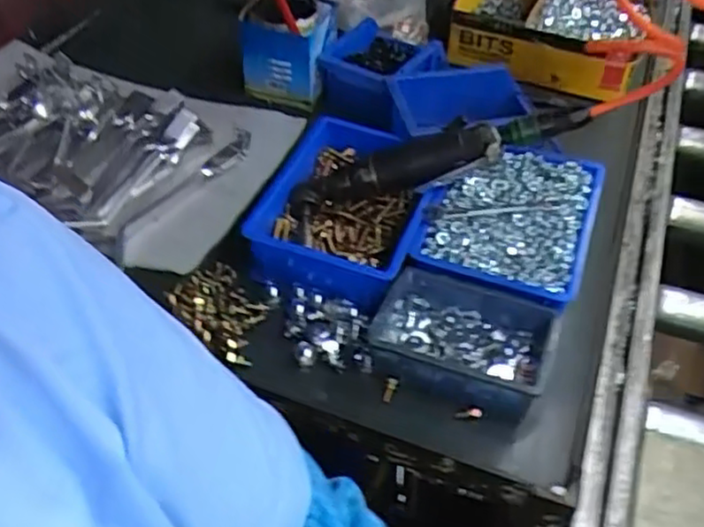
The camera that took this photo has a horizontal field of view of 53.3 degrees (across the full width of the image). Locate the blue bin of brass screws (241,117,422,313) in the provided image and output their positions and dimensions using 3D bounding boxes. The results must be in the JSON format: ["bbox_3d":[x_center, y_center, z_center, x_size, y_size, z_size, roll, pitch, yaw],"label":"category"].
[{"bbox_3d":[-0.006,-0.052,0.699,0.156,0.068,0.195,20,49,16],"label":"blue bin of brass screws"}]

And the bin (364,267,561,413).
[{"bbox_3d":[0.095,0.068,0.602,0.144,0.059,0.101,18,49,15],"label":"bin"}]

